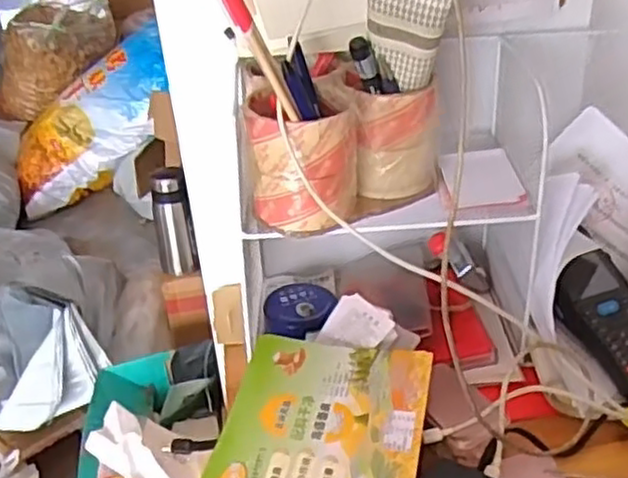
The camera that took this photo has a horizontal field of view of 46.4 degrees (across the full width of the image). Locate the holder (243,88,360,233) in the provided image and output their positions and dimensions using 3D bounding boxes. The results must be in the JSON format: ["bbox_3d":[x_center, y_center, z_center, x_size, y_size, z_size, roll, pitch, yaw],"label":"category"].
[{"bbox_3d":[-0.009,-0.059,0.559,0.082,0.089,0.066,-2,32,3],"label":"holder"}]

